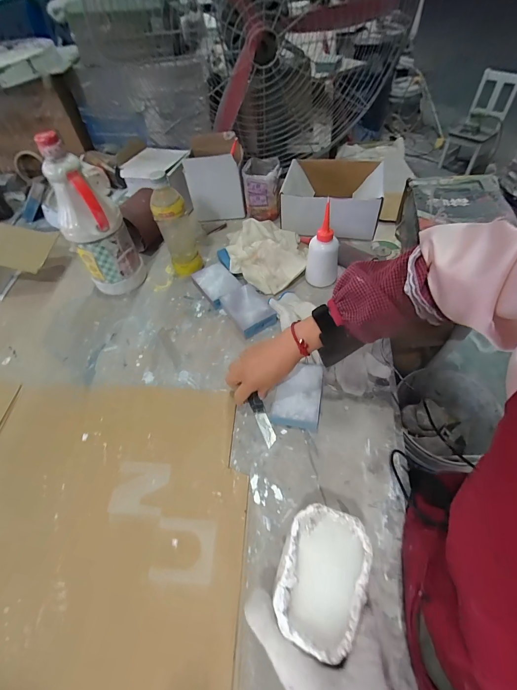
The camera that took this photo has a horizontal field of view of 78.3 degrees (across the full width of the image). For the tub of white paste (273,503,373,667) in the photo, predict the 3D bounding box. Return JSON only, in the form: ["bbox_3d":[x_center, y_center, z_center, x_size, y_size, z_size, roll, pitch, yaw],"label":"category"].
[{"bbox_3d":[0.062,0.224,0.312,0.078,0.030,0.111,16,57,15],"label":"tub of white paste"}]

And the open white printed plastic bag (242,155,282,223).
[{"bbox_3d":[0.011,-0.377,0.769,0.088,0.098,0.106,-4,54,2],"label":"open white printed plastic bag"}]

